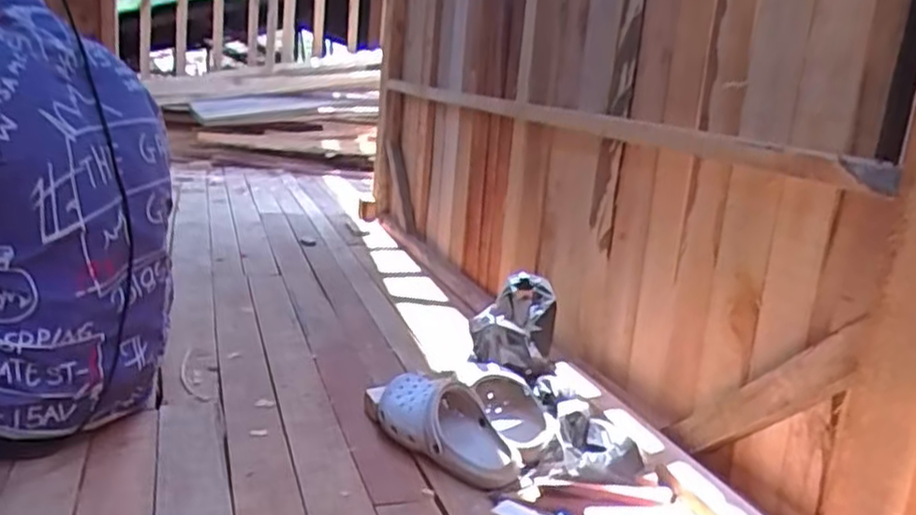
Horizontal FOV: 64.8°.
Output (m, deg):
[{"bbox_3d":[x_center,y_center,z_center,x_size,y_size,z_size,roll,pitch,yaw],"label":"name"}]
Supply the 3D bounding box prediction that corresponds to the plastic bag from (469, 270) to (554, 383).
[{"bbox_3d":[0.100,0.124,1.299,0.150,0.159,0.084,6,14,2],"label":"plastic bag"}]

